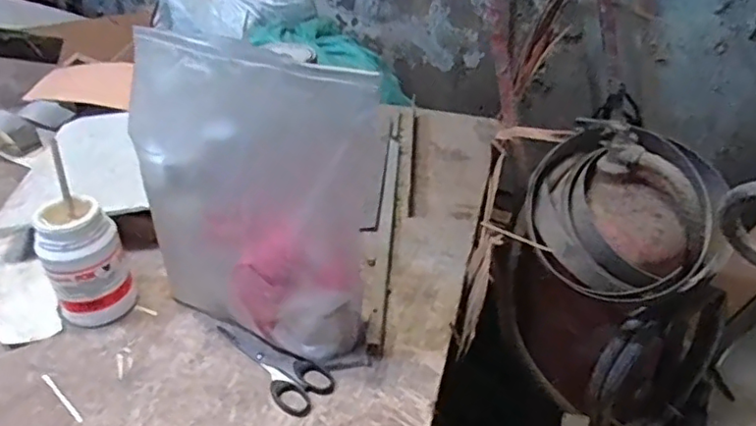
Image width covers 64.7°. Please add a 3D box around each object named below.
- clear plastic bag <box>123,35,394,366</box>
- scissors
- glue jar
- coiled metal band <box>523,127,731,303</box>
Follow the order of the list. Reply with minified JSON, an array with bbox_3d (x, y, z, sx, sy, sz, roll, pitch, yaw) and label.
[{"bbox_3d":[-0.131,-0.005,0.587,0.272,0.297,0.094,21,41,26],"label":"clear plastic bag"},{"bbox_3d":[-0.117,0.152,0.630,0.161,0.015,0.056,30,44,33],"label":"scissors"},{"bbox_3d":[-0.316,0.056,0.648,0.082,0.130,0.071,-19,40,-26],"label":"glue jar"},{"bbox_3d":[0.373,0.004,0.898,0.282,0.072,0.257,-3,68,8],"label":"coiled metal band"}]

